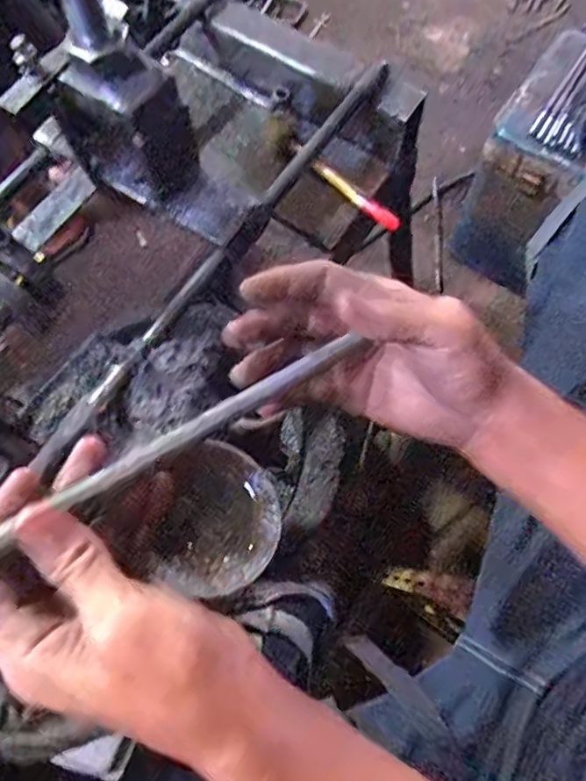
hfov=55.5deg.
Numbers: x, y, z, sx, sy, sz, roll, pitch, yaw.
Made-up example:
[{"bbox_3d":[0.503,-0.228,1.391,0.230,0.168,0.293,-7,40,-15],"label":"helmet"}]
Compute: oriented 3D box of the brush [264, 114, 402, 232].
[{"bbox_3d":[0.032,-0.221,0.570,0.031,0.030,0.180,-43,74,-12],"label":"brush"}]

